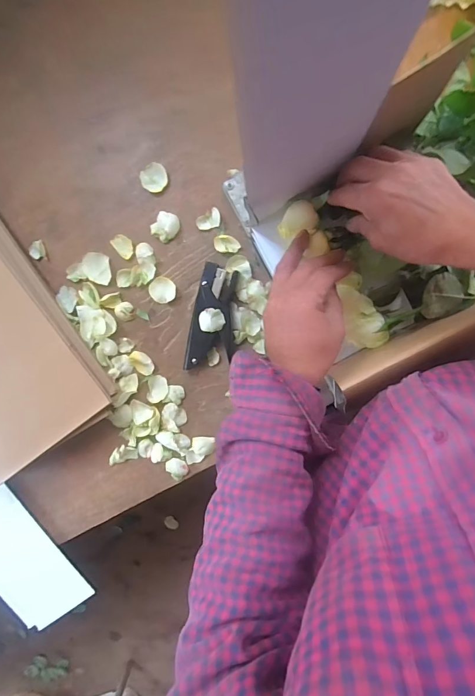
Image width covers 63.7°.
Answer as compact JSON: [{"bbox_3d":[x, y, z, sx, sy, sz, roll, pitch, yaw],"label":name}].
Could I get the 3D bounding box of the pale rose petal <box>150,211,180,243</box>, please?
[{"bbox_3d":[-0.102,-0.172,0.538,0.034,0.015,0.039,38,97,-1],"label":"pale rose petal"}]

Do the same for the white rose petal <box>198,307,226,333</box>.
[{"bbox_3d":[-0.036,-0.038,0.524,0.035,0.019,0.031,-8,95,4],"label":"white rose petal"}]

